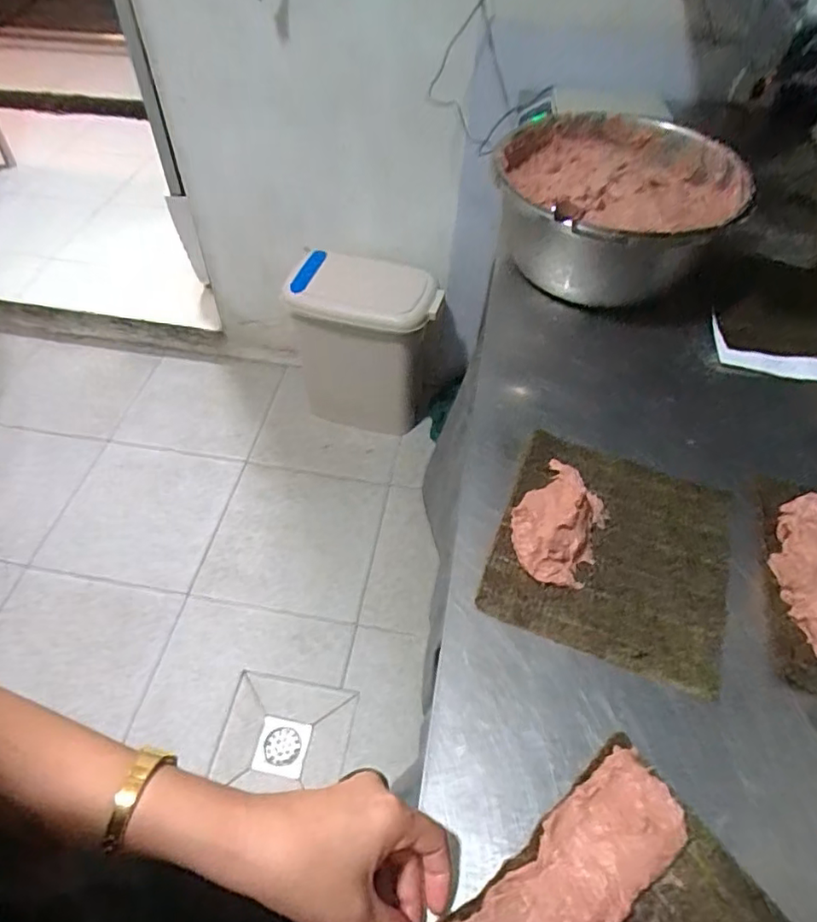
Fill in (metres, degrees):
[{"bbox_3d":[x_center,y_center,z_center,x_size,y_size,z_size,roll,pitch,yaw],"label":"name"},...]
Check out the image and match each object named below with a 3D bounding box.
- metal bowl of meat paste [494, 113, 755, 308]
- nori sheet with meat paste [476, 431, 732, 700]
[{"bbox_3d":[0.246,-0.300,0.710,0.286,0.134,0.253,-11,53,-10],"label":"metal bowl of meat paste"},{"bbox_3d":[0.175,0.064,0.486,0.183,0.032,0.197,19,54,13],"label":"nori sheet with meat paste"}]

